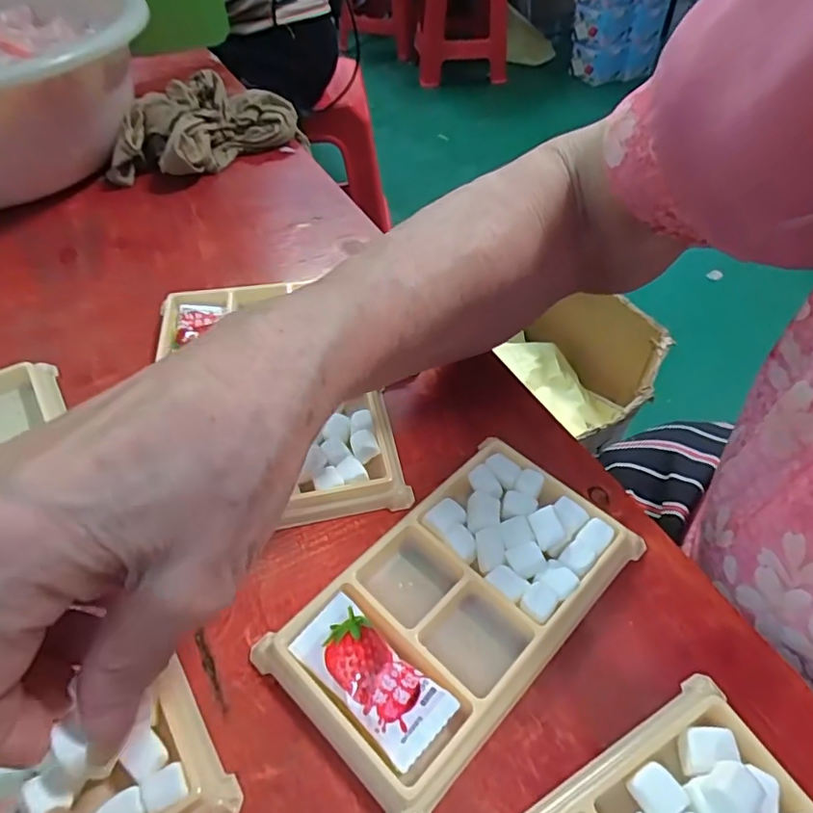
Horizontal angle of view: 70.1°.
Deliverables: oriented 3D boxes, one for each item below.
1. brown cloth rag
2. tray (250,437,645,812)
[{"bbox_3d":[-0.163,-0.220,0.455,0.078,0.047,0.153,35,57,26],"label":"brown cloth rag"},{"bbox_3d":[0.019,0.070,0.220,0.080,0.013,0.133,36,57,28],"label":"tray"}]

